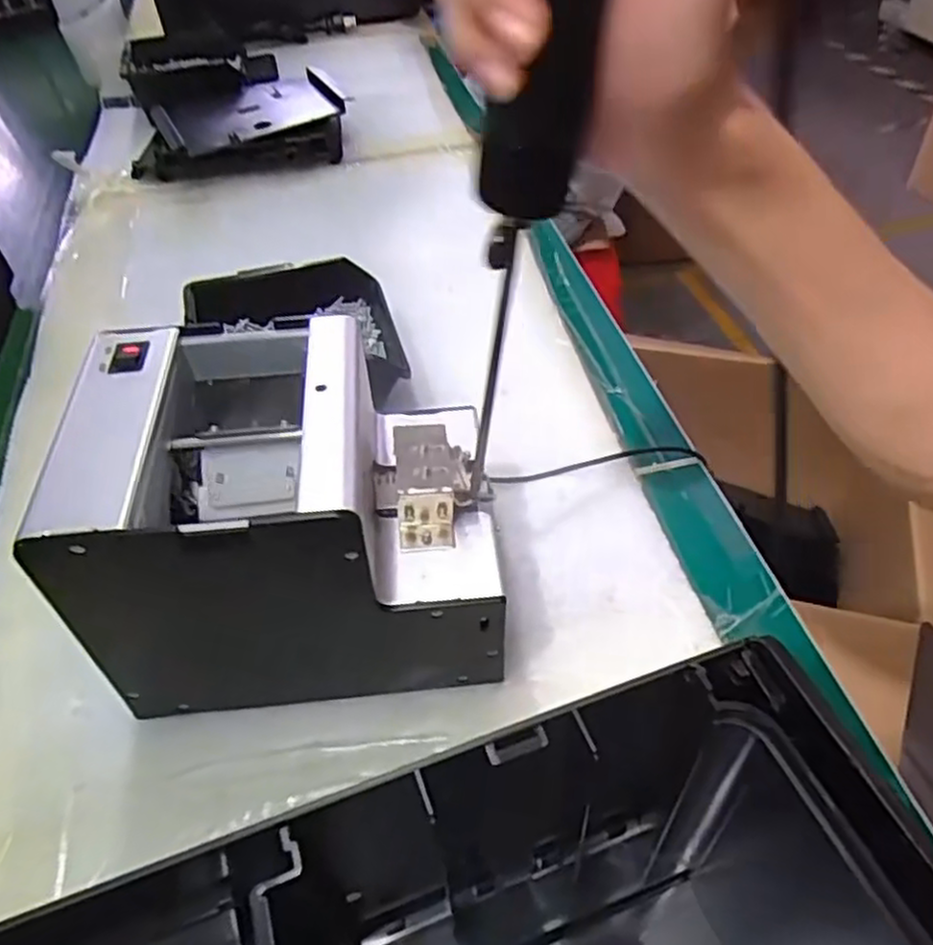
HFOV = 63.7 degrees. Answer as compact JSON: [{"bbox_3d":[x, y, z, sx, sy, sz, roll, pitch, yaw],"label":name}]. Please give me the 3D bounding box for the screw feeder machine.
[{"bbox_3d":[-0.080,0.019,0.364,0.178,0.141,0.131,-6,46,-4],"label":"screw feeder machine"}]

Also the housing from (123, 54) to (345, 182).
[{"bbox_3d":[-0.266,-0.417,0.844,0.220,0.060,0.300,-16,47,-10],"label":"housing"}]

